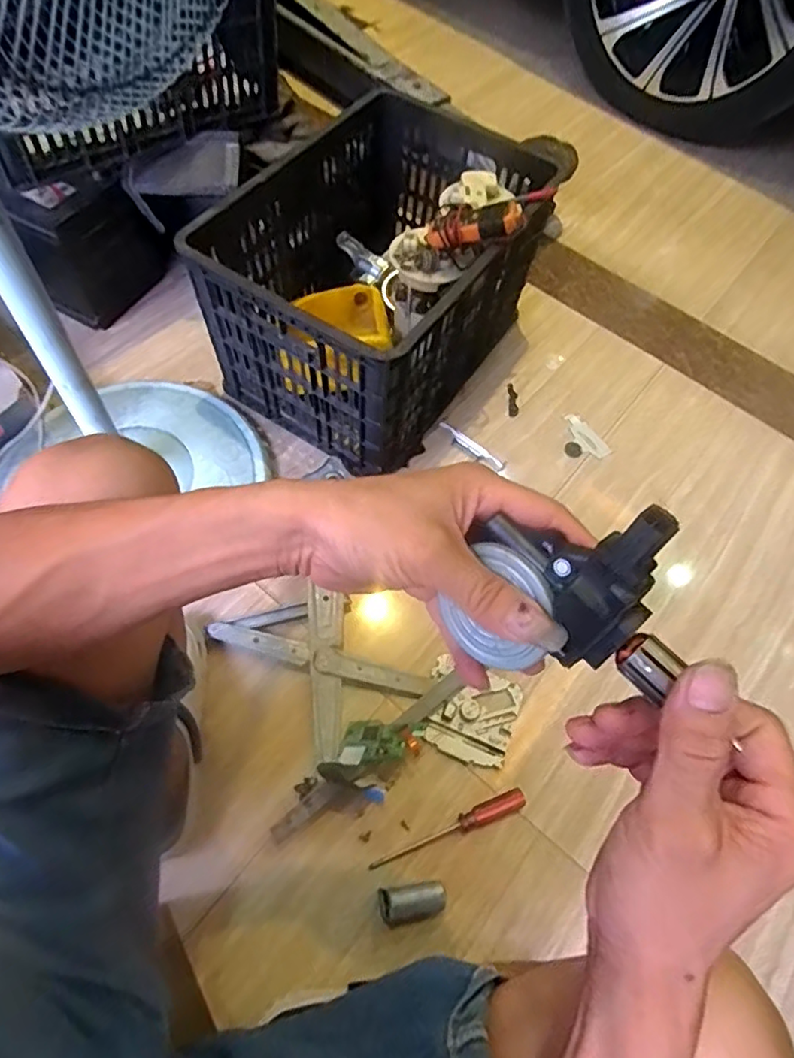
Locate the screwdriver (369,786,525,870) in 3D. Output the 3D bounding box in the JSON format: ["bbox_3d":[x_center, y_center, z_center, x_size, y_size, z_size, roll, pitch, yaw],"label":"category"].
[{"bbox_3d":[0.062,0.358,0.690,0.194,0.019,0.023,-19,65,-11],"label":"screwdriver"}]

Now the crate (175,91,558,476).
[{"bbox_3d":[-0.019,-0.403,0.915,0.352,0.269,0.504,31,66,11],"label":"crate"}]

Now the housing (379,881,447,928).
[{"bbox_3d":[0.019,0.423,0.655,0.076,0.039,0.036,-5,63,-5],"label":"housing"}]

